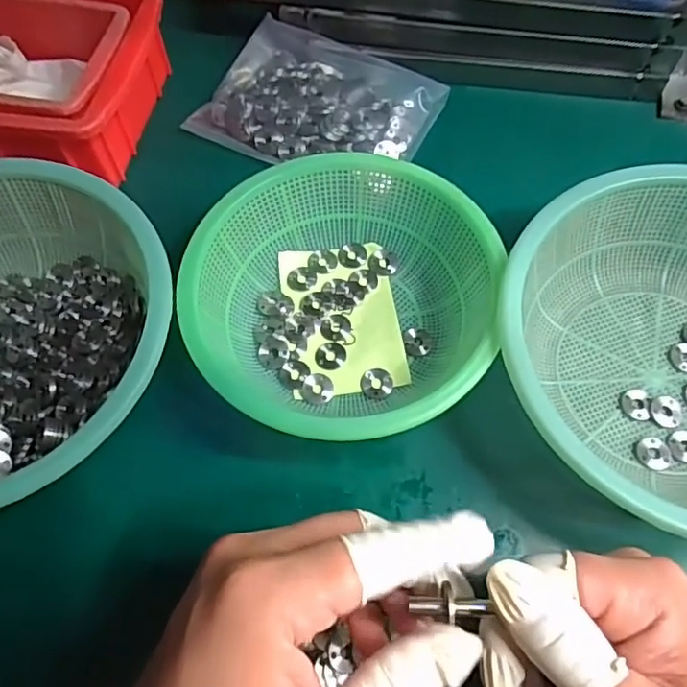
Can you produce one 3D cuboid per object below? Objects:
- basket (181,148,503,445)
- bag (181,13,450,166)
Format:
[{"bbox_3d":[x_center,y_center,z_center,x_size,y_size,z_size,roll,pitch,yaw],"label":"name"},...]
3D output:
[{"bbox_3d":[0.001,-0.023,0.314,0.155,0.048,0.155,0,64,-1],"label":"basket"},{"bbox_3d":[-0.016,-0.166,0.405,0.147,0.021,0.107,24,66,10],"label":"bag"}]

